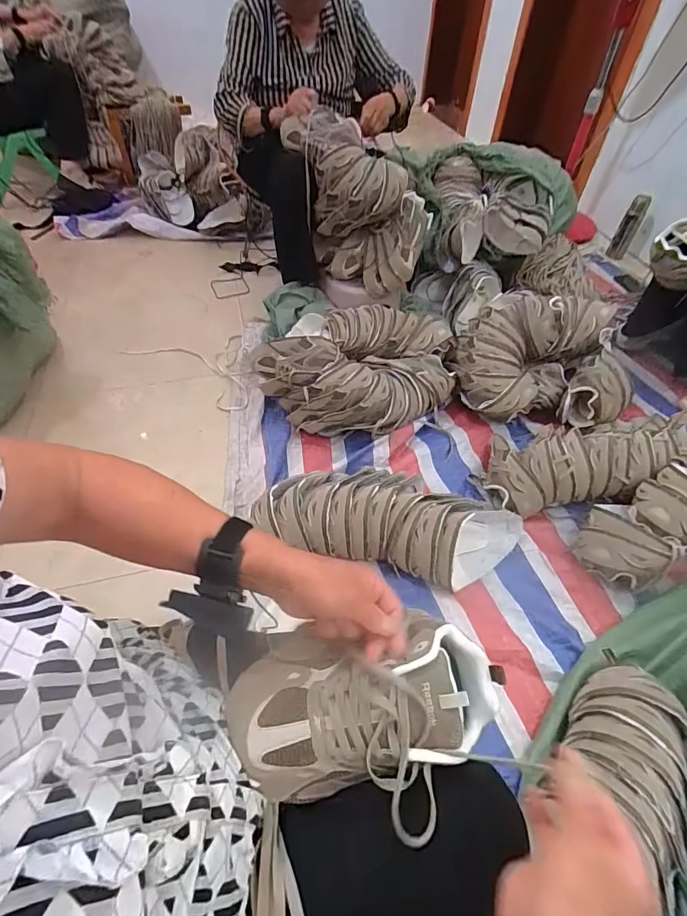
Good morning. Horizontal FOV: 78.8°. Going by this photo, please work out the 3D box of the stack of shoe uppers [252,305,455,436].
[{"bbox_3d":[0.032,-0.238,1.137,0.513,0.190,0.354,4,51,2],"label":"stack of shoe uppers"}]

